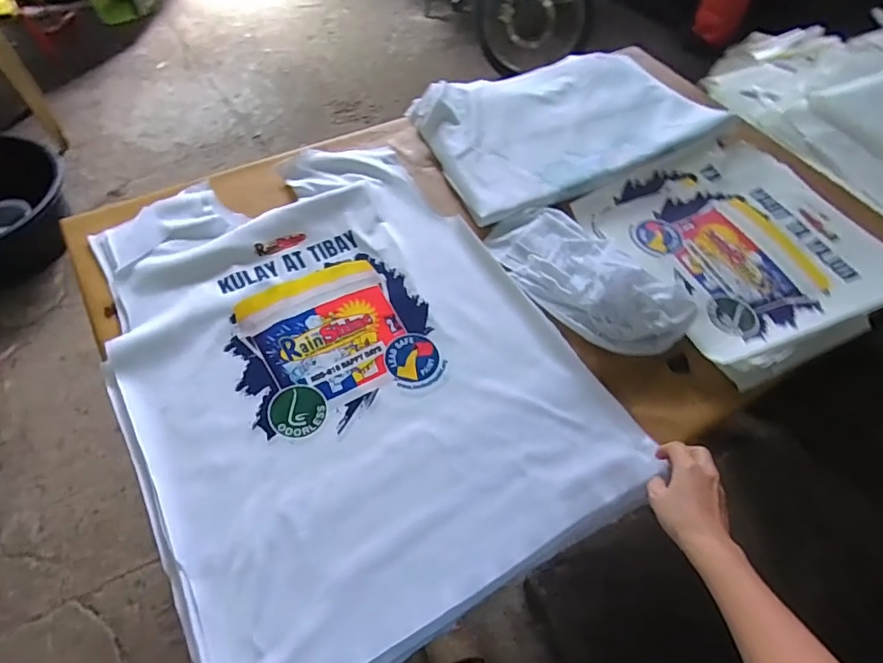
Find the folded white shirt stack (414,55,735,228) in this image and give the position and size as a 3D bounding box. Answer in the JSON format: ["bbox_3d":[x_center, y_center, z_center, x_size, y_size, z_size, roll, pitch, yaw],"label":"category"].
[{"bbox_3d":[0.238,-0.405,0.957,0.566,0.045,0.369,-28,66,-17],"label":"folded white shirt stack"}]

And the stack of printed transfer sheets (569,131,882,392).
[{"bbox_3d":[0.508,-0.159,0.820,0.450,0.028,0.400,-26,65,-16],"label":"stack of printed transfer sheets"}]

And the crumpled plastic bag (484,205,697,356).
[{"bbox_3d":[0.213,-0.091,0.745,0.159,0.048,0.311,-35,68,-20],"label":"crumpled plastic bag"}]

